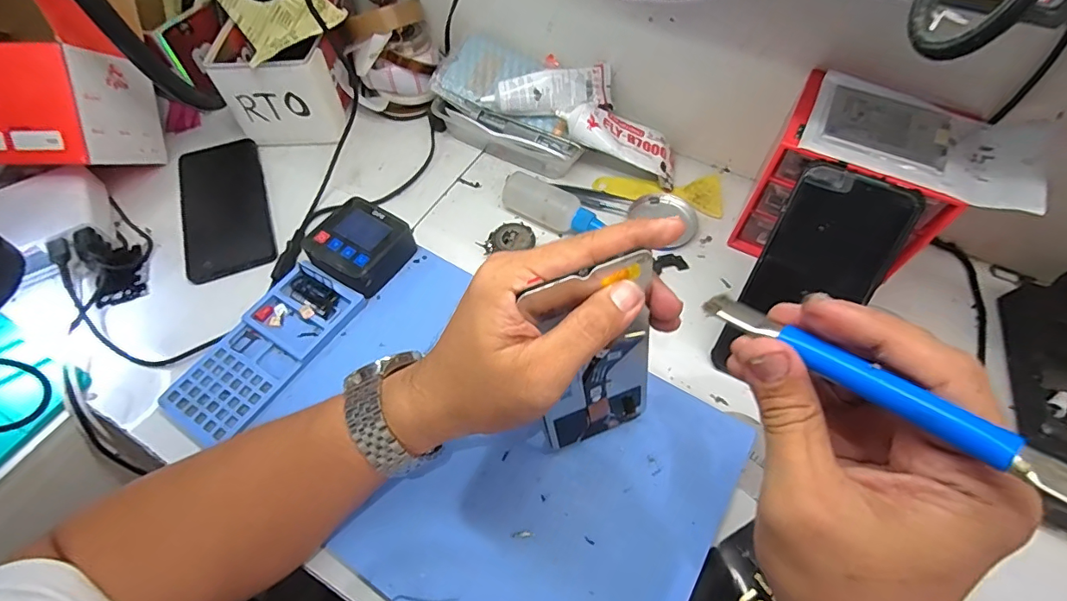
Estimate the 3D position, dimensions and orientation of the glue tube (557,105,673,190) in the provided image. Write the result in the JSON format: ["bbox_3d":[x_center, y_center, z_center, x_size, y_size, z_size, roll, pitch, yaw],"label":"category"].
[{"bbox_3d":[0.086,-0.157,0.474,0.122,0.023,0.055,19,56,-15],"label":"glue tube"}]

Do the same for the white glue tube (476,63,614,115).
[{"bbox_3d":[0.015,-0.204,0.479,0.124,0.039,0.024,-7,21,-6],"label":"white glue tube"}]

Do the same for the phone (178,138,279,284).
[{"bbox_3d":[-0.297,-0.093,0.471,0.076,0.014,0.170,-21,60,-12],"label":"phone"}]

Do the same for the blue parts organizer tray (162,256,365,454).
[{"bbox_3d":[-0.207,0.038,0.379,0.070,0.020,0.147,28,61,17],"label":"blue parts organizer tray"}]

